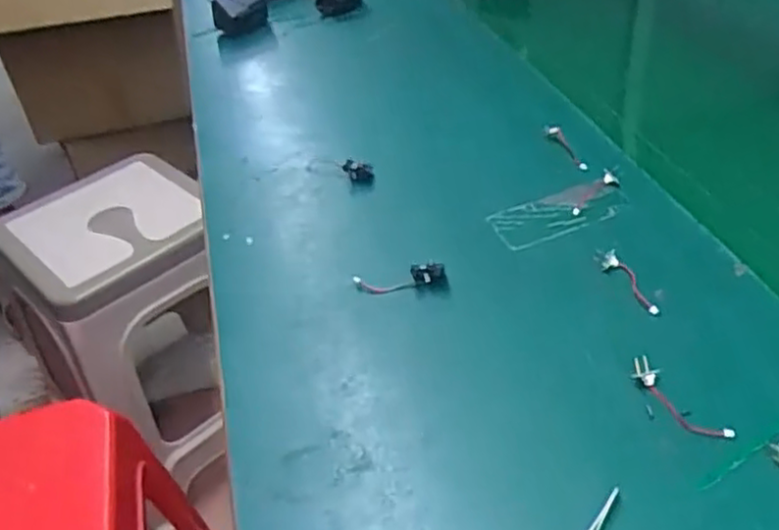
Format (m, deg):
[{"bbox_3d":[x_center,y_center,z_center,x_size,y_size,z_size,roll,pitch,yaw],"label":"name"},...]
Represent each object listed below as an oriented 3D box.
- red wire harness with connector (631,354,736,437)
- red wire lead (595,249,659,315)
[{"bbox_3d":[0.154,0.071,0.376,0.016,0.007,0.061,-22,42,-23],"label":"red wire harness with connector"},{"bbox_3d":[0.154,0.009,0.454,0.015,0.005,0.063,-15,40,-15],"label":"red wire lead"}]

